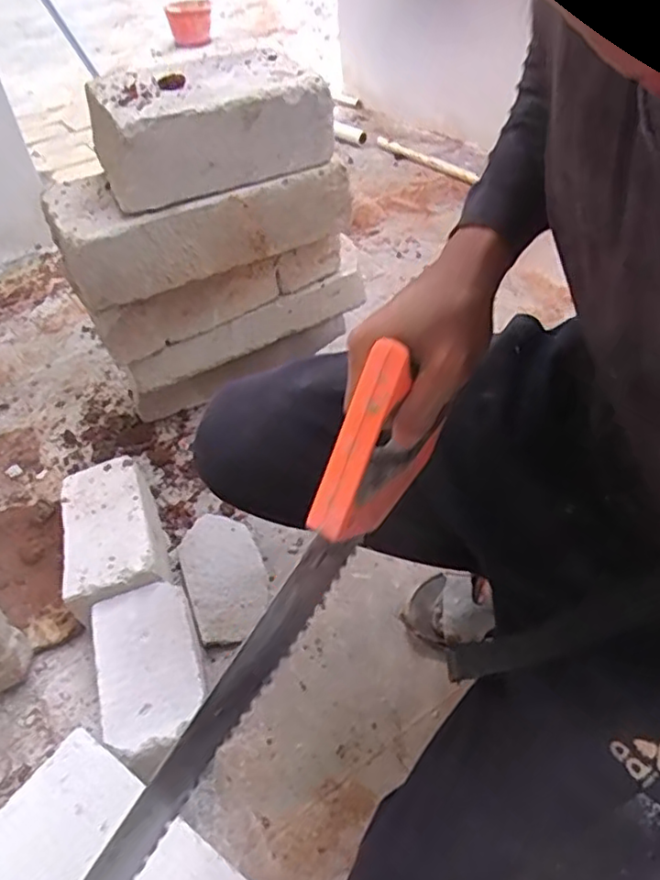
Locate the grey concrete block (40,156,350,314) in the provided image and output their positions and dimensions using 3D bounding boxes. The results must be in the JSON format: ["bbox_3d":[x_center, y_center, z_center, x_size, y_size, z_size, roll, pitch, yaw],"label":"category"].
[{"bbox_3d":[-0.182,-0.305,0.877,0.371,0.122,0.172,-25,47,-17],"label":"grey concrete block"}]

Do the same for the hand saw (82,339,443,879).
[{"bbox_3d":[-0.074,0.168,0.353,0.022,0.108,0.469,26,76,30],"label":"hand saw"}]

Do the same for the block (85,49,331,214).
[{"bbox_3d":[-0.164,-0.411,0.822,0.284,0.111,0.180,-26,47,-18],"label":"block"}]

